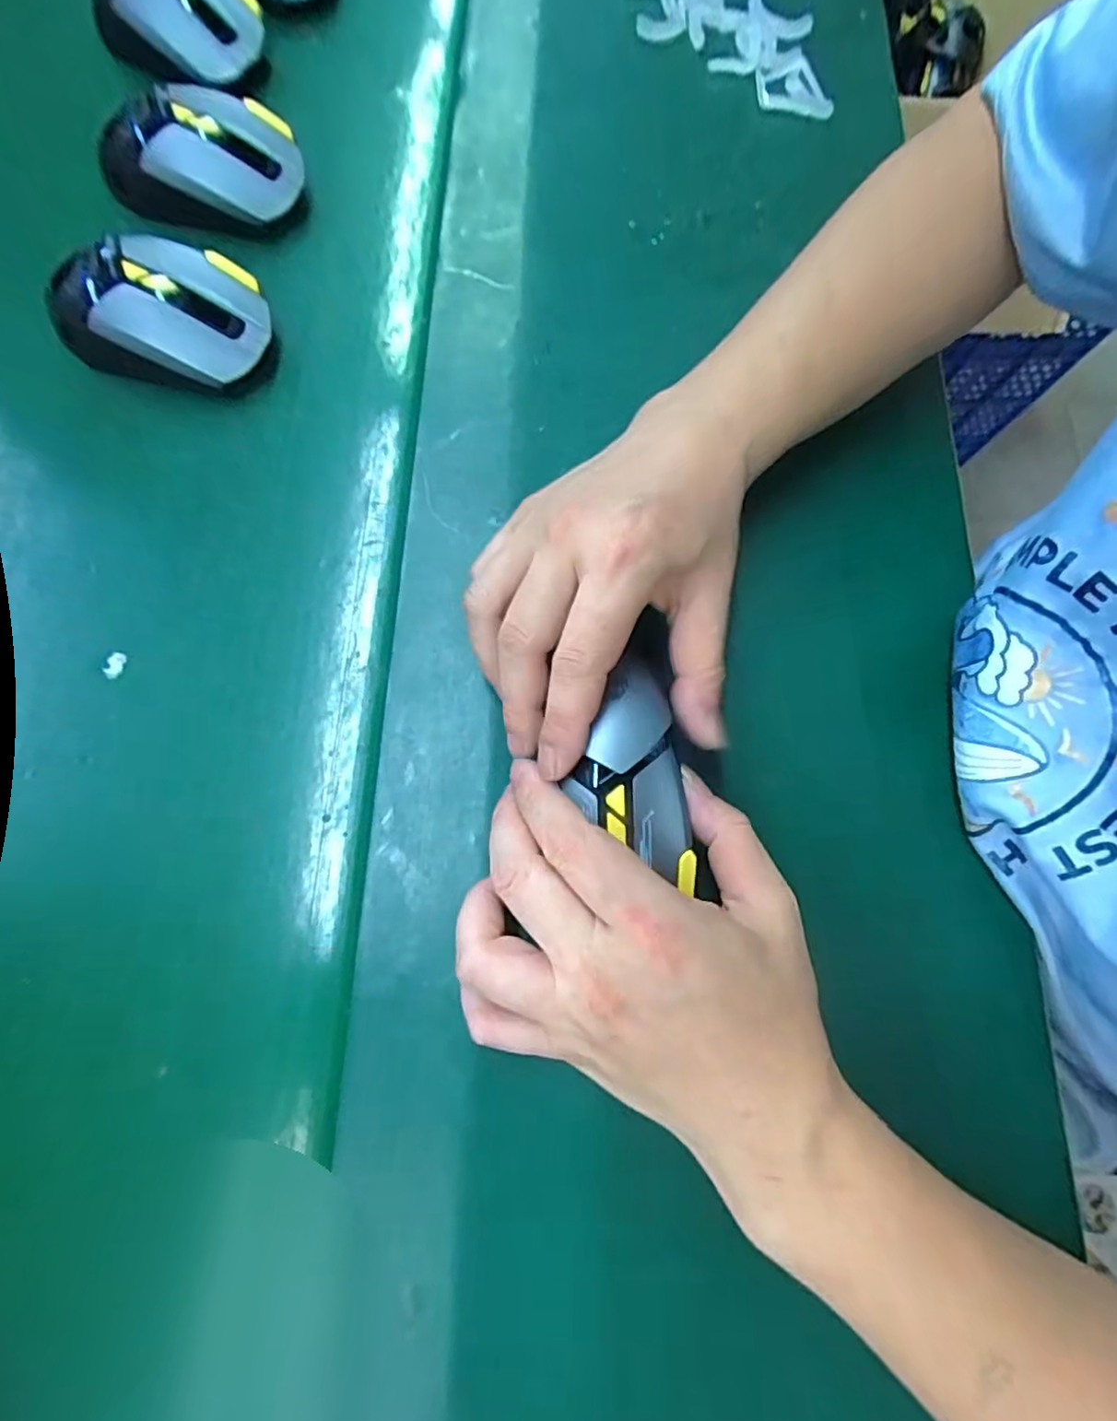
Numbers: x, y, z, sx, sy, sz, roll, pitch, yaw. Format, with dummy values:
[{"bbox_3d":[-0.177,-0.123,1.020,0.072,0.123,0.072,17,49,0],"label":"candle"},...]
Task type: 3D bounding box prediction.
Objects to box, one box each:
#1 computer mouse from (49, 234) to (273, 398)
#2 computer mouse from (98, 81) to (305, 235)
[{"bbox_3d":[-0.209,-0.210,0.328,0.112,0.046,0.065,12,74,3],"label":"computer mouse"},{"bbox_3d":[-0.207,-0.321,0.360,0.112,0.043,0.060,11,74,-2],"label":"computer mouse"}]

